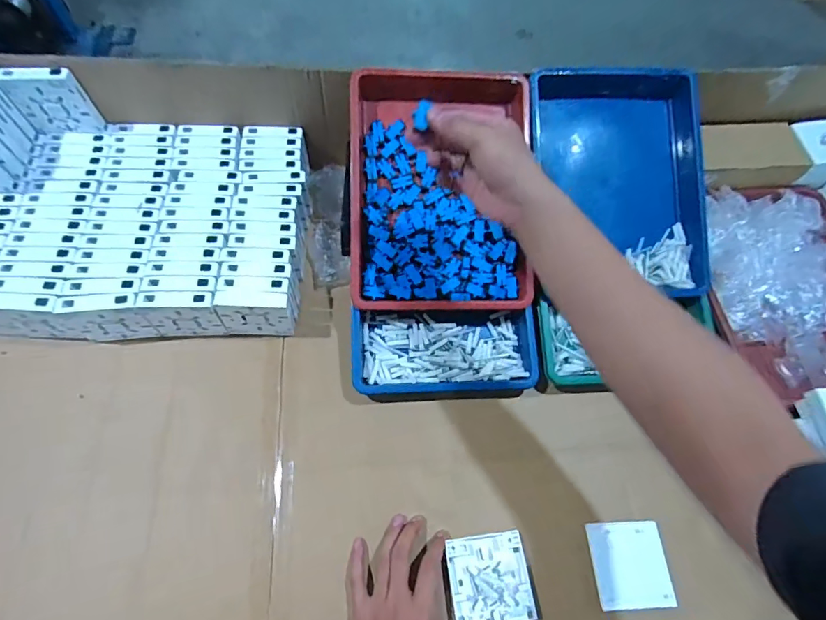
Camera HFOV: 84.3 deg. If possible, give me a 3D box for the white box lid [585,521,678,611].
[{"bbox_3d":[0.249,0.291,0.522,0.084,0.010,0.086,-1,63,-4],"label":"white box lid"}]

